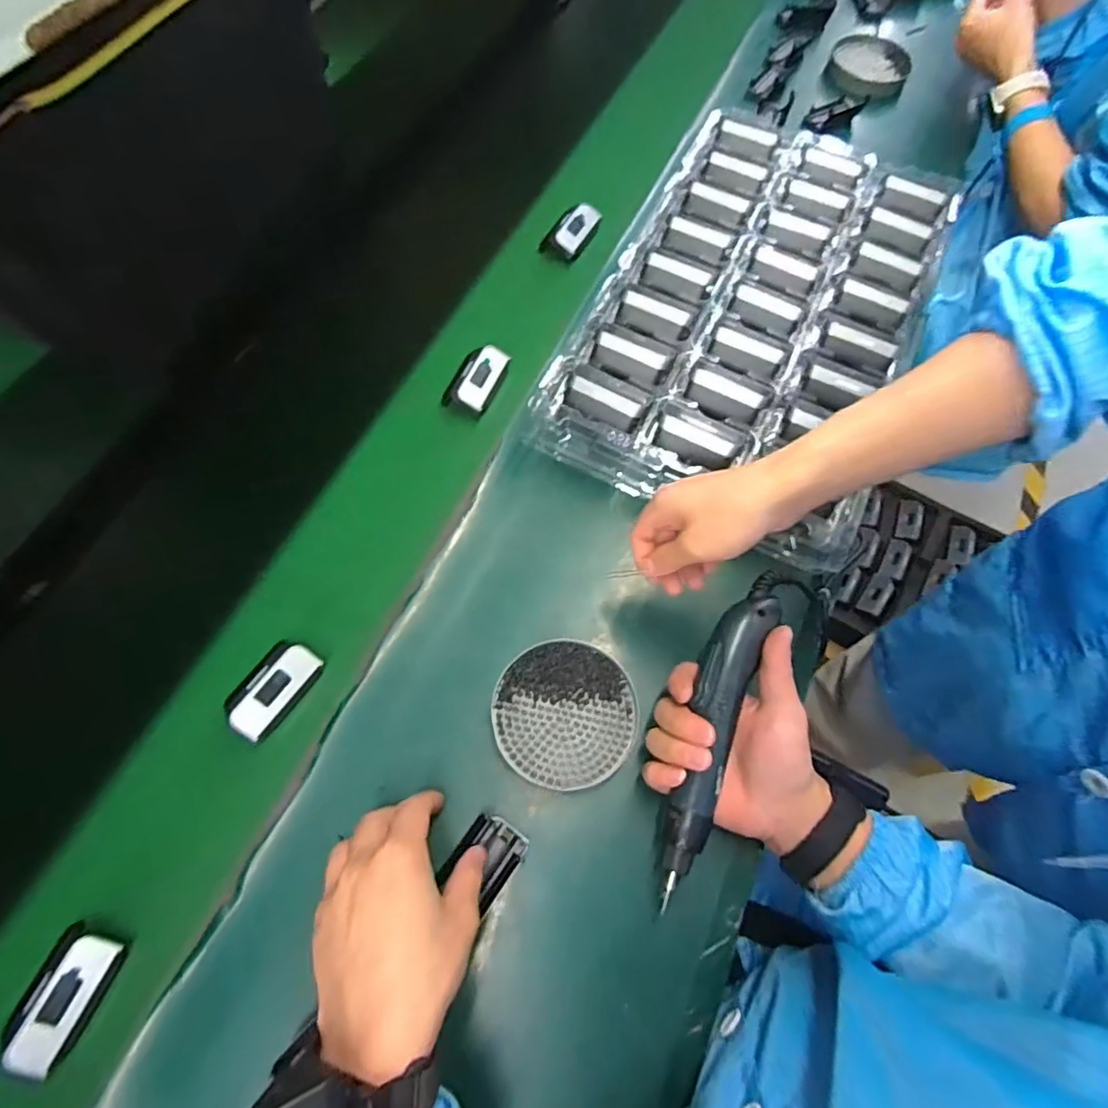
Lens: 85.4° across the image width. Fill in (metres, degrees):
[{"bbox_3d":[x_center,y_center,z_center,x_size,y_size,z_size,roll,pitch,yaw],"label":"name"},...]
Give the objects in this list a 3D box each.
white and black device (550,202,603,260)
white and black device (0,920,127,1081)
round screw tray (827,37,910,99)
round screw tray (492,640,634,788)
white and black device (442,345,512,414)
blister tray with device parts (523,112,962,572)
[{"bbox_3d":[0.025,-0.385,0.714,0.045,0.027,0.076,27,69,10],"label":"white and black device"},{"bbox_3d":[-0.333,0.299,0.405,0.042,0.030,0.077,15,67,5],"label":"white and black device"},{"bbox_3d":[0.457,-0.692,0.863,0.112,0.029,0.130,-8,67,-5],"label":"round screw tray"},{"bbox_3d":[0.009,0.126,0.479,0.109,0.008,0.111,1,67,-1],"label":"round screw tray"},{"bbox_3d":[-0.079,-0.180,0.618,0.045,0.028,0.077,22,68,8],"label":"white and black device"},{"bbox_3d":[0.208,-0.251,0.601,0.301,0.050,0.497,23,68,8],"label":"blister tray with device parts"}]

